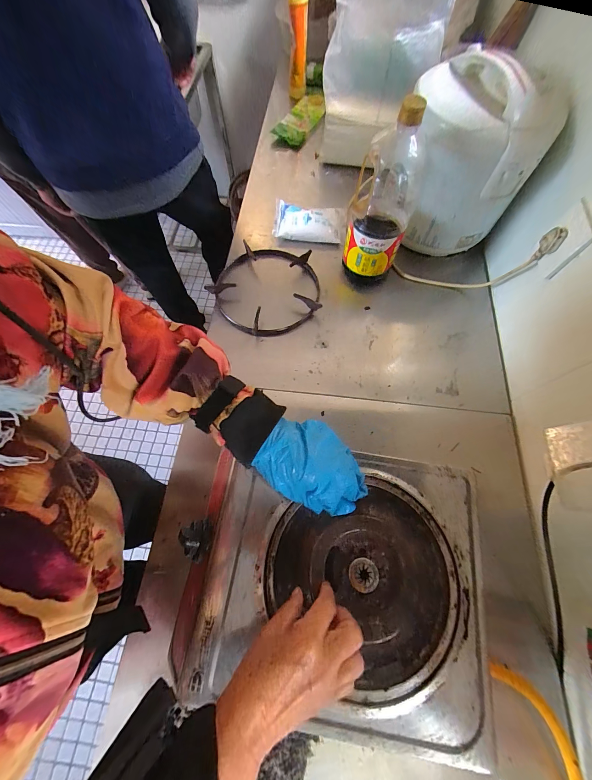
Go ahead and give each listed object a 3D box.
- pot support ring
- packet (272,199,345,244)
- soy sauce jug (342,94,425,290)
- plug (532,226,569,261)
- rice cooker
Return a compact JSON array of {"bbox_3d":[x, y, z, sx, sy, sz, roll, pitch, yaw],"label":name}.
[{"bbox_3d":[-0.060,-0.225,0.621,0.232,0.037,0.224,0,69,0],"label":"pot support ring"},{"bbox_3d":[0.032,-0.409,0.695,0.167,0.033,0.116,4,69,2],"label":"packet"},{"bbox_3d":[0.157,-0.339,0.534,0.116,0.289,0.109,31,72,12],"label":"soy sauce jug"},{"bbox_3d":[0.421,-0.242,0.478,0.025,0.061,0.029,-40,74,-14],"label":"plug"},{"bbox_3d":[0.318,-0.429,0.581,0.231,0.271,0.214,15,69,6],"label":"rice cooker"}]

